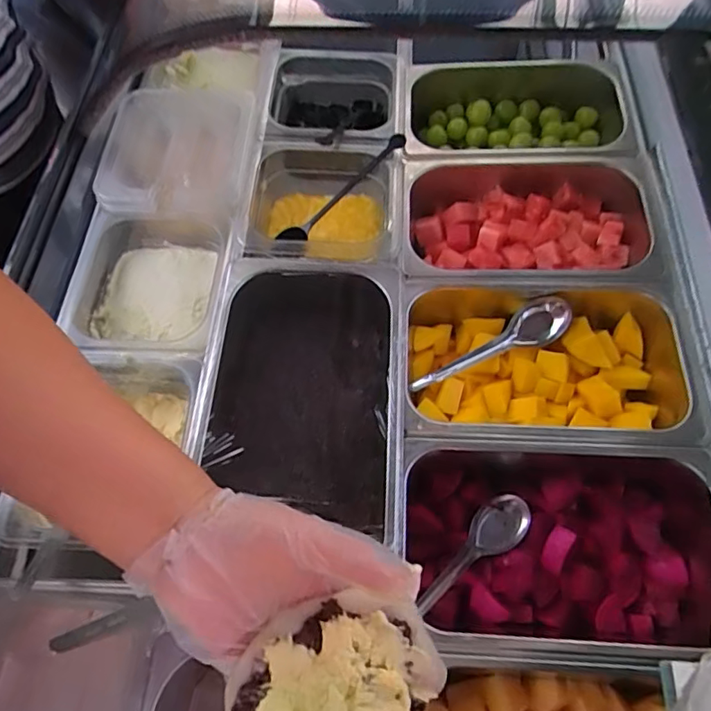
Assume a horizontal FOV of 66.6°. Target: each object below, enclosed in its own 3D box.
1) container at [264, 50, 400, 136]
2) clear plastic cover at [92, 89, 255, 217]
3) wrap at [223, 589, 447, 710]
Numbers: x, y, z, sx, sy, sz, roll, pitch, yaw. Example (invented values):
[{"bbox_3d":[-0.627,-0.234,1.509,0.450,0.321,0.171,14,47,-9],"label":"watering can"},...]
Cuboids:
[{"bbox_3d":[-0.027,-0.309,0.686,0.153,0.090,0.163,-2,66,3],"label":"container"},{"bbox_3d":[-0.200,-0.231,0.608,0.153,0.026,0.174,3,66,5],"label":"clear plastic cover"},{"bbox_3d":[-0.010,0.183,0.291,0.114,0.029,0.085,-18,66,-4],"label":"wrap"}]

